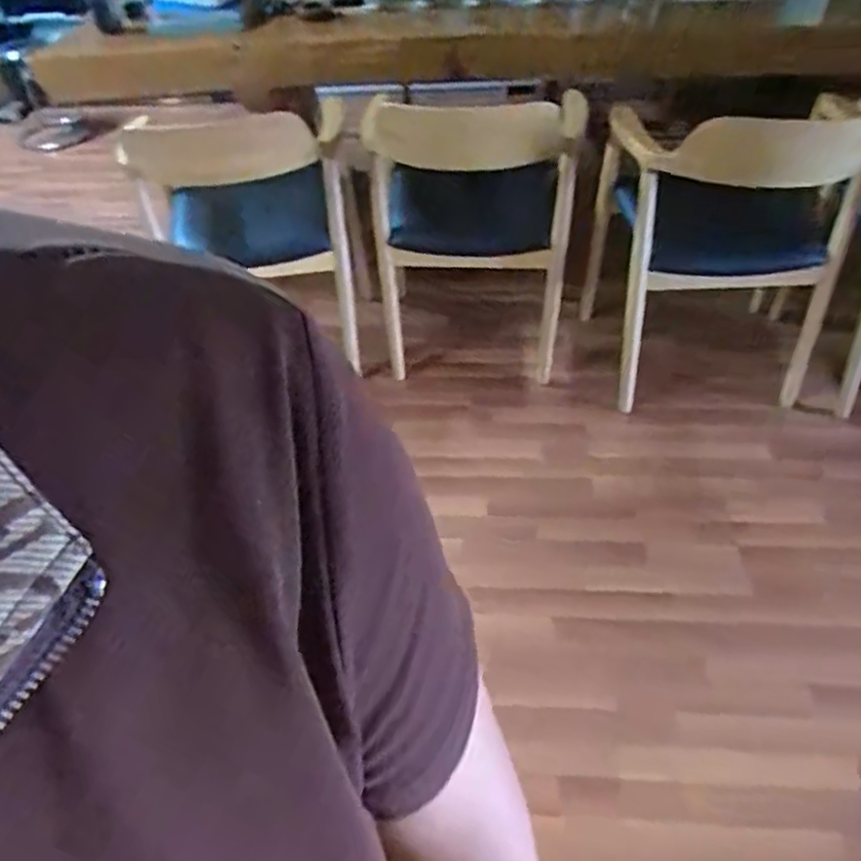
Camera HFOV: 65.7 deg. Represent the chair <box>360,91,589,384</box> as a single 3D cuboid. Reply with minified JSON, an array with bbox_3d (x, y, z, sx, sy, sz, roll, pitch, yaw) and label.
[{"bbox_3d":[0.101,-0.557,1.805,0.560,0.751,0.427,8,48,5],"label":"chair"}]

